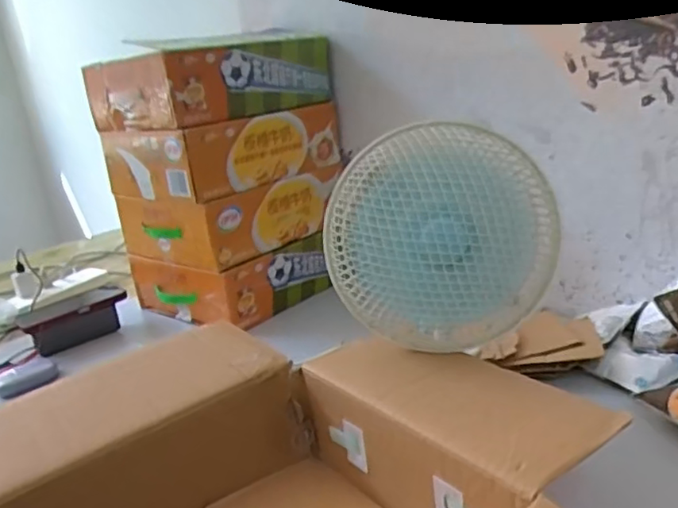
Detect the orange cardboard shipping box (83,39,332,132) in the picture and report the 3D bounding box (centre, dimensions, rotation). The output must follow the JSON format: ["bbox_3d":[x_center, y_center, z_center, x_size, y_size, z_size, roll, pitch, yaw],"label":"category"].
[{"bbox_3d":[-0.215,-0.296,1.036,0.321,0.114,0.246,-22,24,-38],"label":"orange cardboard shipping box"}]

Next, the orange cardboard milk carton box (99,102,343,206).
[{"bbox_3d":[-0.194,-0.185,1.064,0.319,0.103,0.254,-22,24,-38],"label":"orange cardboard milk carton box"}]

